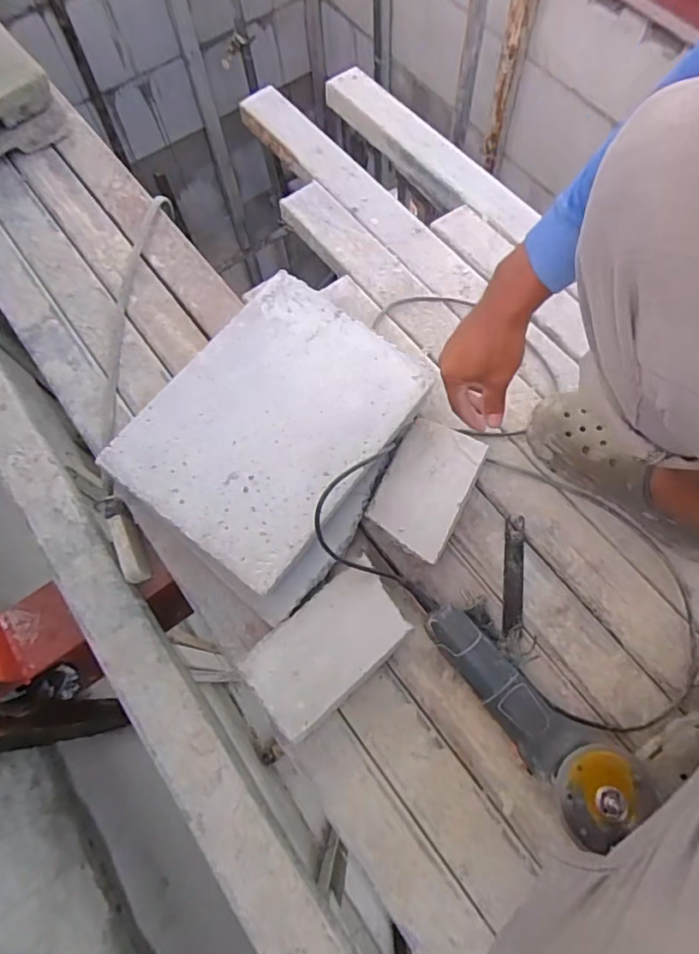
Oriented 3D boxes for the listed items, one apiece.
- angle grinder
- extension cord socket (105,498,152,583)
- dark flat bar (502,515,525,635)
[{"bbox_3d":[0.183,0.242,0.589,0.101,0.088,0.244,-38,73,-11],"label":"angle grinder"},{"bbox_3d":[-0.297,0.084,0.712,0.027,0.032,0.113,-21,84,-5],"label":"extension cord socket"},{"bbox_3d":[0.210,0.121,0.679,0.025,0.011,0.151,7,70,5],"label":"dark flat bar"}]

